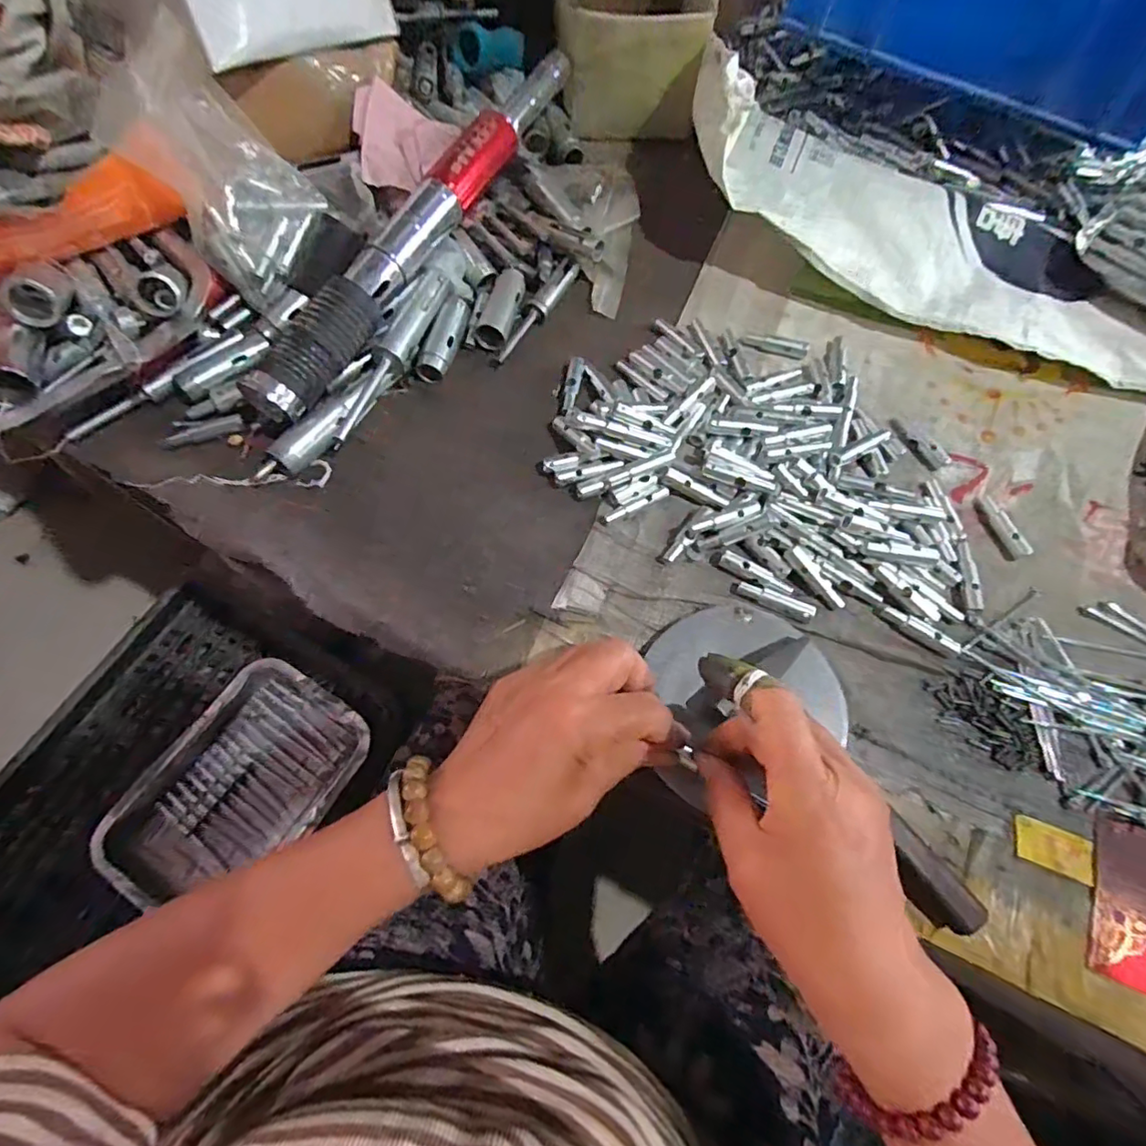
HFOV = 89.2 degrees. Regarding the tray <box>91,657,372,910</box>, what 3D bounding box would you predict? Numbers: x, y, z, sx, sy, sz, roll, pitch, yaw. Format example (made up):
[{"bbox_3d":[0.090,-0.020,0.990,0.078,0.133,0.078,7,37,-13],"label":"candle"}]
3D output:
[{"bbox_3d":[-0.354,0.230,0.617,0.174,0.029,0.250,31,71,10],"label":"tray"}]

